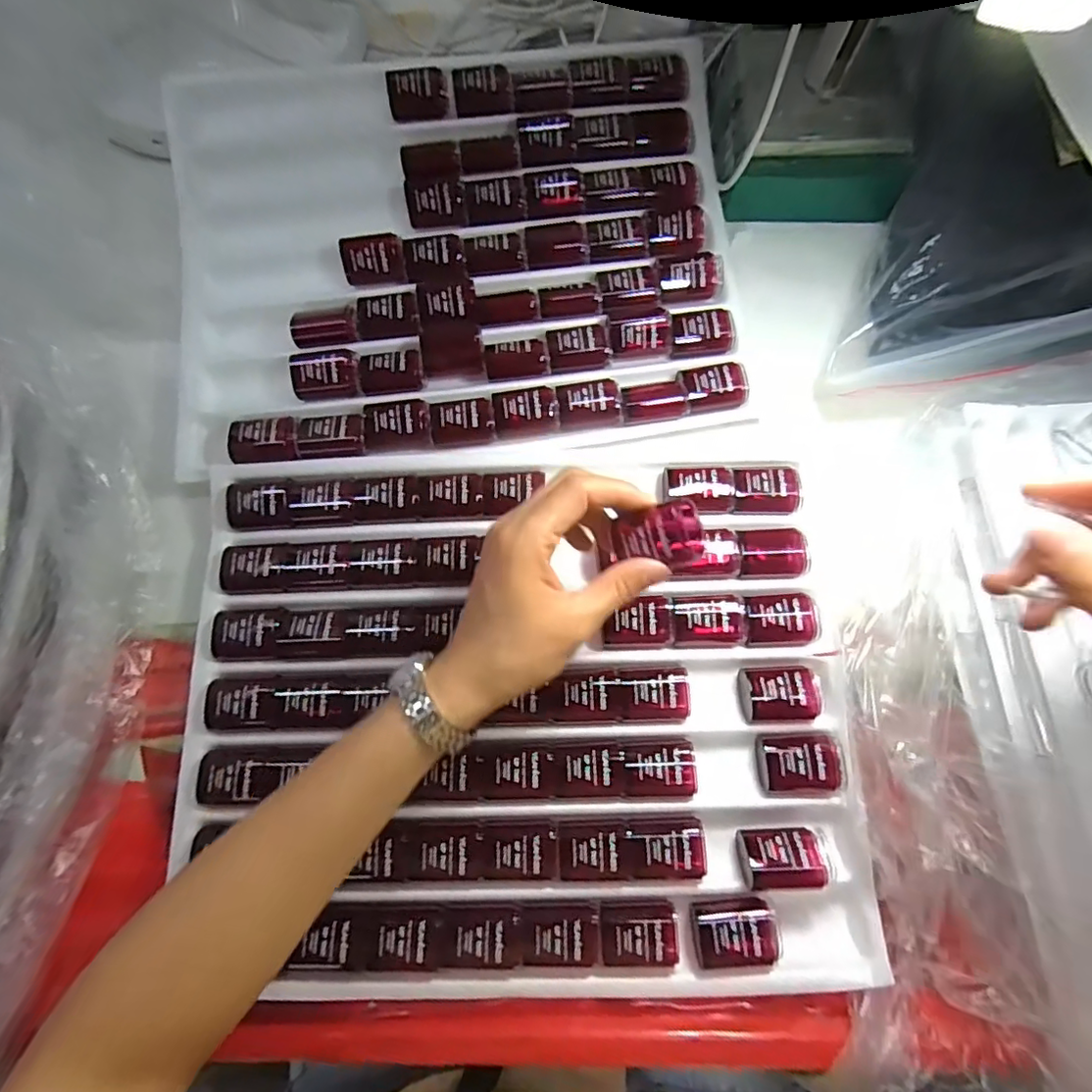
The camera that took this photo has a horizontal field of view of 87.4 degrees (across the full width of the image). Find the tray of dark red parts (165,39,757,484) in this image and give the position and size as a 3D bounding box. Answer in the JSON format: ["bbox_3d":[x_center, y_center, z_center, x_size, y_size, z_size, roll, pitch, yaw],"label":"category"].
[{"bbox_3d":[-0.064,-0.212,0.409,0.393,0.038,0.304,-7,77,0],"label":"tray of dark red parts"}]

